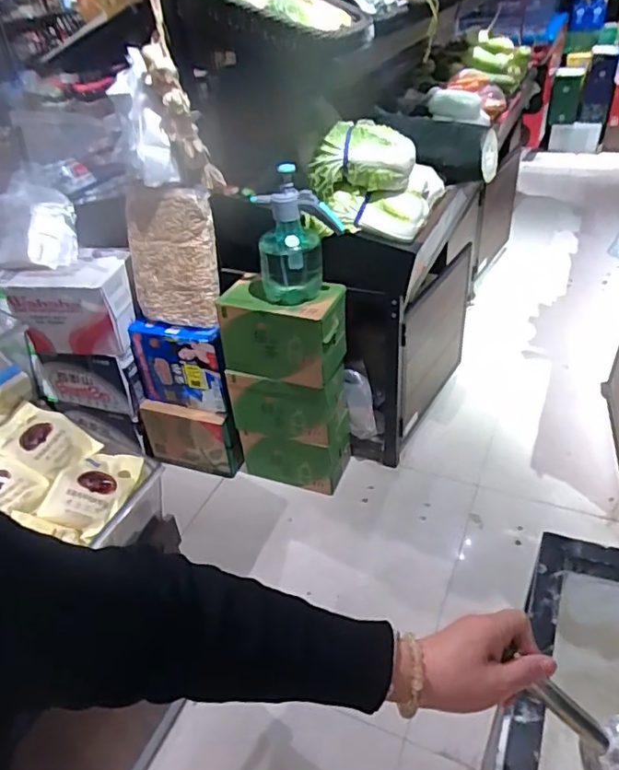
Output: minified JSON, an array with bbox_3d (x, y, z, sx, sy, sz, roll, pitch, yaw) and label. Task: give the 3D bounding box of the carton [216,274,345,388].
[{"bbox_3d":[-0.077,-0.158,1.639,0.339,0.237,0.178,11,41,20],"label":"carton"}]

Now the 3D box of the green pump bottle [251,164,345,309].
[{"bbox_3d":[-0.030,-0.388,1.530,0.222,0.325,0.145,-8,38,-3],"label":"green pump bottle"}]

